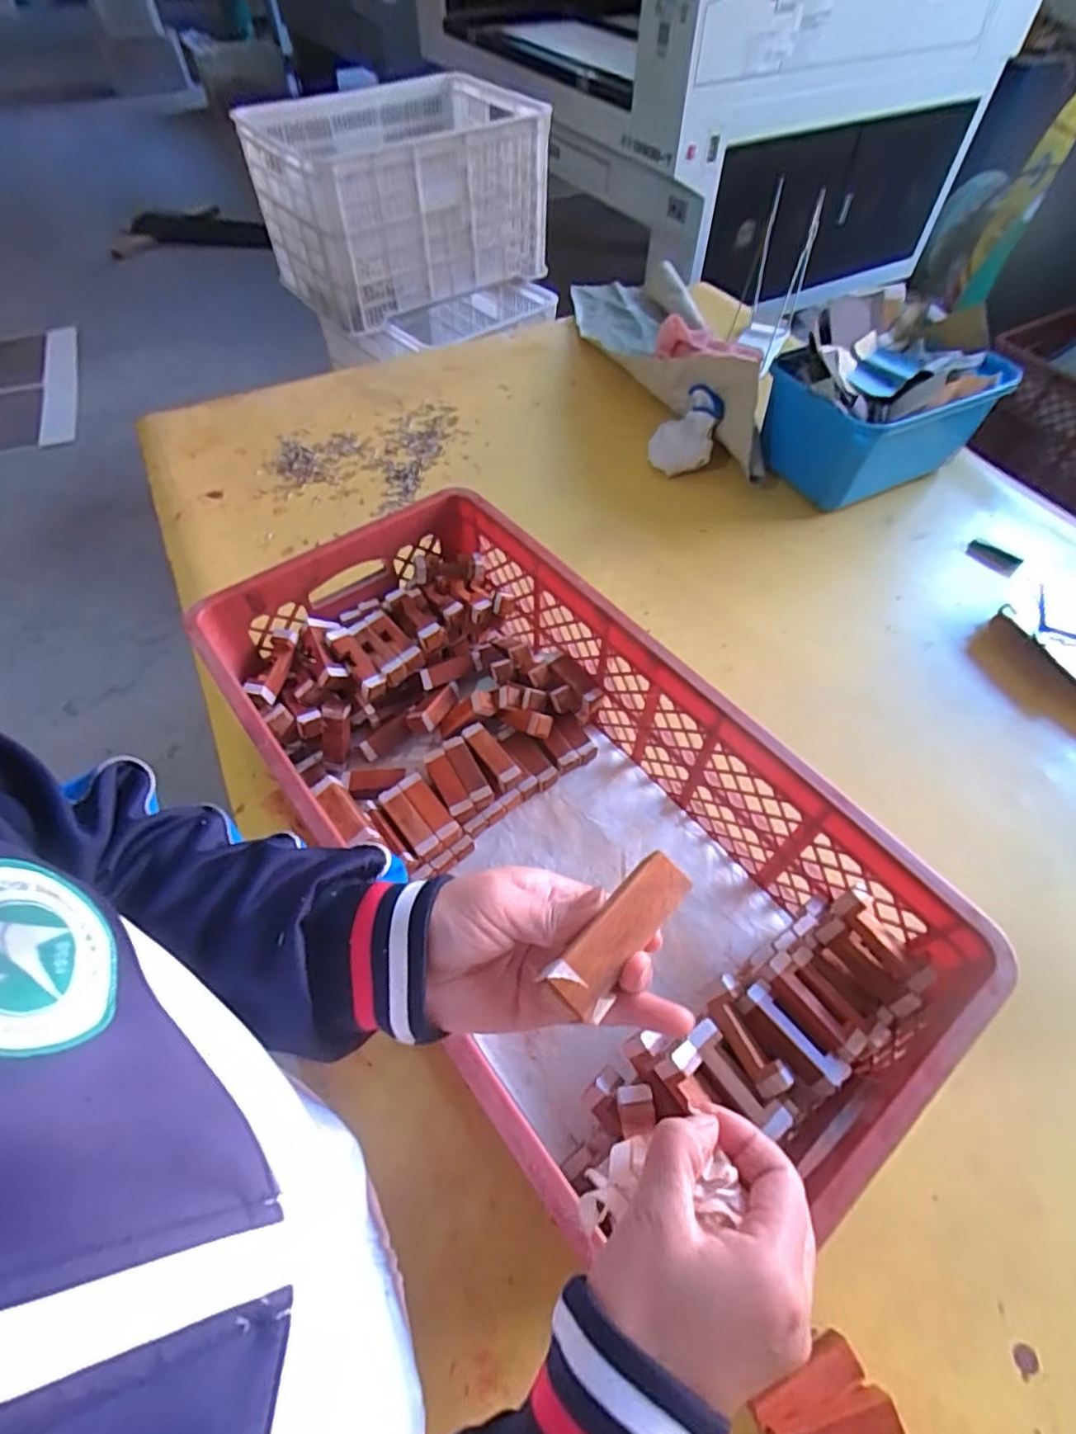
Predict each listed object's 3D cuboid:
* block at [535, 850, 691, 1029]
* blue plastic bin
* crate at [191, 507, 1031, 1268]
[{"bbox_3d":[0.035,0.088,0.256,0.022,0.009,0.075,38,60,23],"label":"block"},{"bbox_3d":[0.516,-0.458,0.943,0.301,0.156,0.200,-23,59,-14],"label":"blue plastic bin"},{"bbox_3d":[0.001,0.082,0.559,0.314,0.193,0.646,-36,62,-21],"label":"crate"}]

